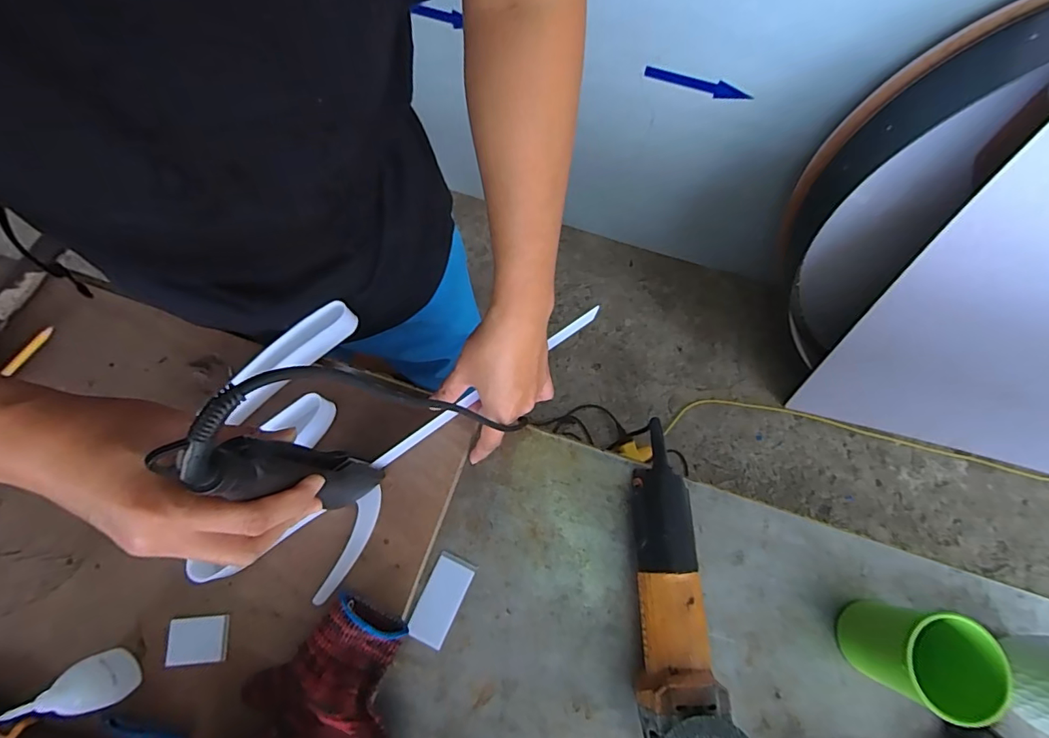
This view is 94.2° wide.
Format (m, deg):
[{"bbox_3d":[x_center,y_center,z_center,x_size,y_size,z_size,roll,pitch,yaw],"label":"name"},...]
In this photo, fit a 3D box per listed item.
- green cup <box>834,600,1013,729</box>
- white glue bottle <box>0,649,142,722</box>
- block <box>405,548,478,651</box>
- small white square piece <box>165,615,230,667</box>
[{"bbox_3d":[0.336,0.245,0.423,0.074,0.105,0.076,0,73,0],"label":"green cup"},{"bbox_3d":[-0.366,0.256,0.381,0.033,0.127,0.044,-19,73,-7],"label":"white glue bottle"},{"bbox_3d":[-0.083,0.227,0.481,0.039,0.004,0.082,24,73,8],"label":"block"},{"bbox_3d":[-0.304,0.251,0.451,0.052,0.006,0.040,-4,71,-2],"label":"small white square piece"}]

